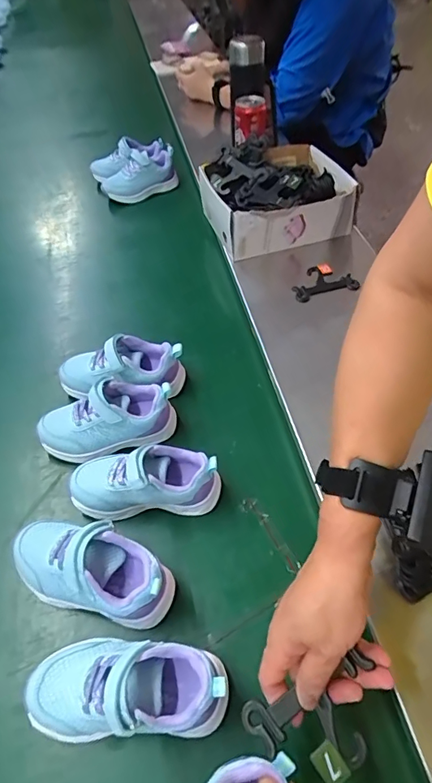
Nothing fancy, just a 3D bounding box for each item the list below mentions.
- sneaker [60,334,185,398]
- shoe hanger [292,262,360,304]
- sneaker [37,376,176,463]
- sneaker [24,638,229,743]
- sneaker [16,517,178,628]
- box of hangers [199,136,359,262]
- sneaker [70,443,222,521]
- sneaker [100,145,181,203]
[{"bbox_3d":[-0.123,-0.033,0.585,0.163,0.070,0.073,-5,51,-1],"label":"sneaker"},{"bbox_3d":[0.165,-0.174,0.702,0.097,0.014,0.078,-11,51,-6],"label":"shoe hanger"},{"bbox_3d":[-0.129,0.032,0.534,0.159,0.068,0.069,-14,52,-8],"label":"sneaker"},{"bbox_3d":[-0.072,0.235,0.358,0.162,0.078,0.070,-2,51,1],"label":"sneaker"},{"bbox_3d":[-0.119,0.166,0.422,0.160,0.077,0.072,12,53,12],"label":"sneaker"},{"bbox_3d":[0.104,-0.344,0.780,0.229,0.105,0.212,-17,52,-11],"label":"box of hangers"},{"bbox_3d":[-0.075,0.096,0.476,0.155,0.077,0.058,-2,51,1],"label":"sneaker"},{"bbox_3d":[-0.165,-0.465,0.953,0.162,0.067,0.076,-26,54,-17],"label":"sneaker"}]

